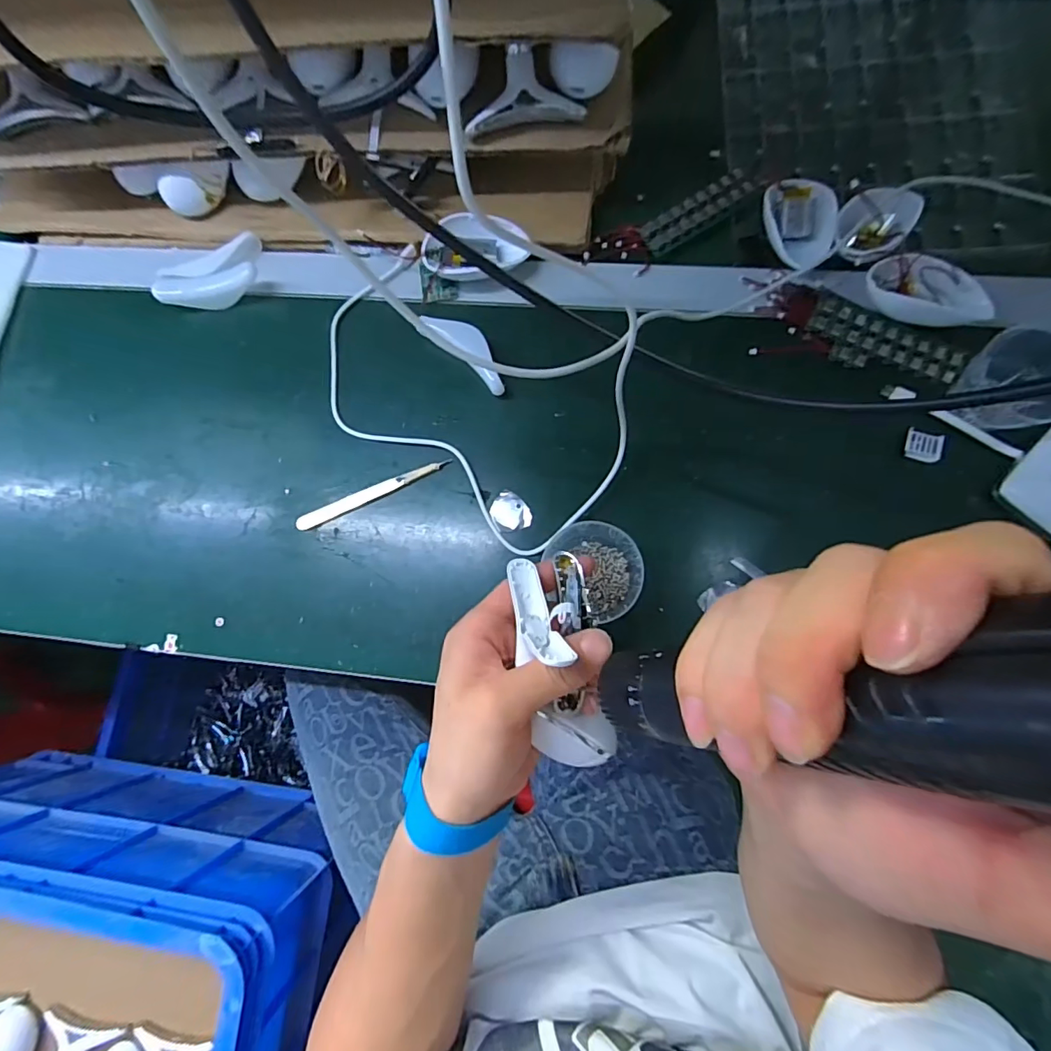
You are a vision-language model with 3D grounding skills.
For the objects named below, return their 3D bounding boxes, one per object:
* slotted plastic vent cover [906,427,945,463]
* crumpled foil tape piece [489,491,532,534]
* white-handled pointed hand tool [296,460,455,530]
[{"bbox_3d":[0.280,-0.056,0.357,0.022,0.006,0.020,19,80,8],"label":"slotted plastic vent cover"},{"bbox_3d":[-0.011,-0.009,0.381,0.032,0.004,0.028,43,85,12],"label":"crumpled foil tape piece"},{"bbox_3d":[-0.119,-0.027,0.395,0.125,0.006,0.013,-25,77,-1],"label":"white-handled pointed hand tool"}]

